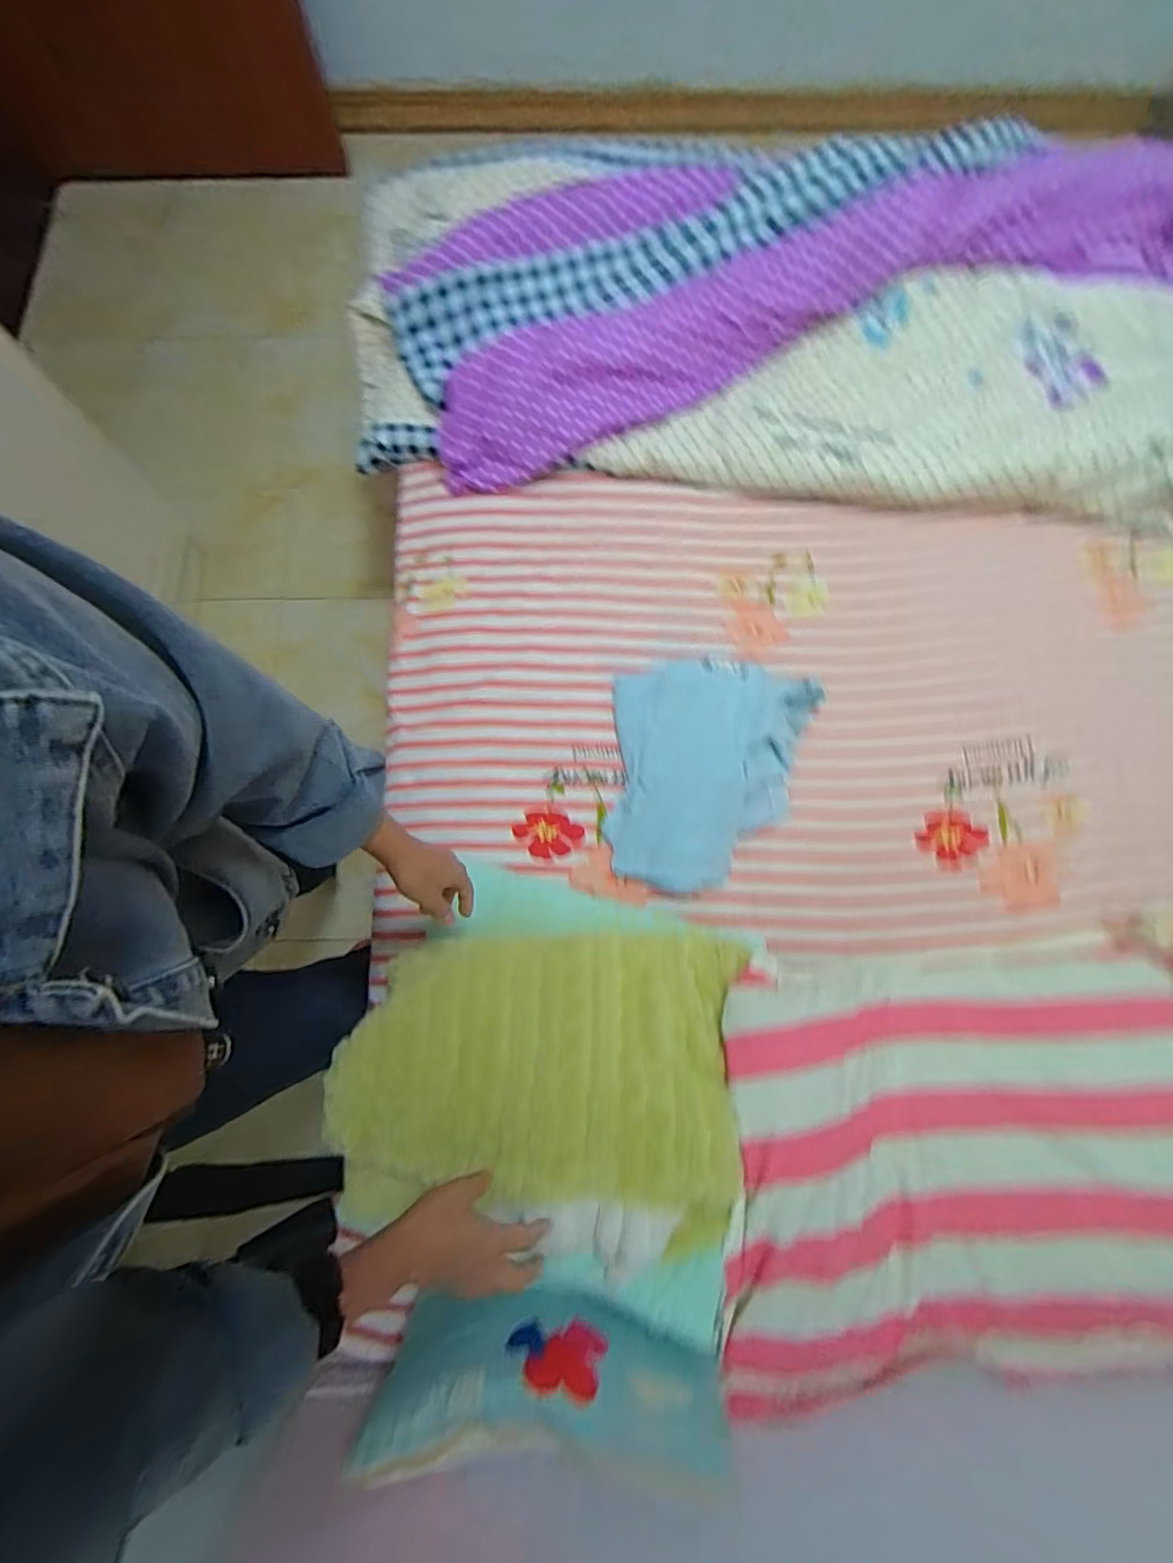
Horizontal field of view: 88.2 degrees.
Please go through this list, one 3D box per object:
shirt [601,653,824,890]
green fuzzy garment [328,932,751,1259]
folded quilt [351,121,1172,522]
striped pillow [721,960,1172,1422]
[{"bbox_3d":[0.180,-0.014,0.888,0.300,0.061,0.351,9,76,2],"label":"shirt"},{"bbox_3d":[-0.039,0.303,0.675,0.437,0.076,0.327,2,56,1],"label":"green fuzzy garment"},{"bbox_3d":[0.333,-0.831,1.062,1.477,0.161,0.721,4,76,0],"label":"folded quilt"},{"bbox_3d":[0.451,0.443,0.696,0.662,0.151,0.435,0,76,0],"label":"striped pillow"}]

